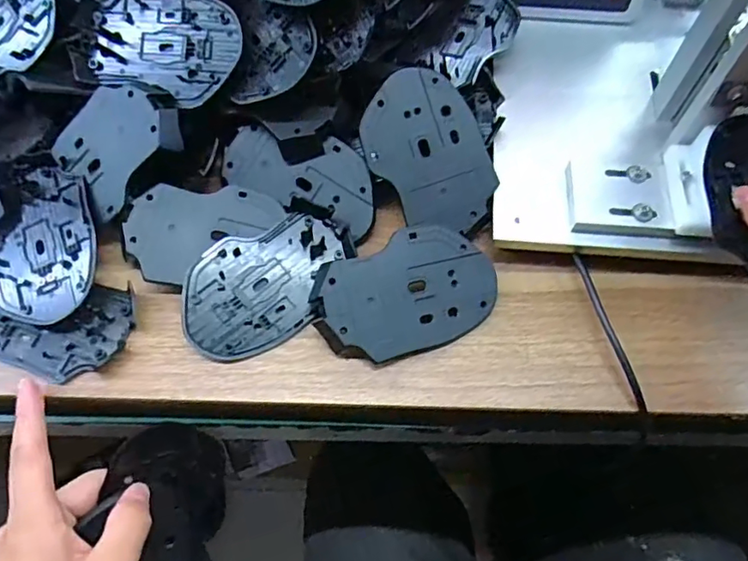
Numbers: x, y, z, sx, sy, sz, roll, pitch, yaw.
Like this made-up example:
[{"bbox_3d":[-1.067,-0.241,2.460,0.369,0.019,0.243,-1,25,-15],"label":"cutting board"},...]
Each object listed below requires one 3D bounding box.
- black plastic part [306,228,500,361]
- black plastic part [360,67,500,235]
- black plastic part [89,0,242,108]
[{"bbox_3d":[0.021,0.009,0.346,0.112,0.009,0.073,-25,83,-16],"label":"black plastic part"},{"bbox_3d":[0.036,-0.084,0.363,0.070,0.006,0.105,-32,89,1],"label":"black plastic part"},{"bbox_3d":[-0.137,-0.155,0.366,0.100,0.006,0.066,17,94,11],"label":"black plastic part"}]

